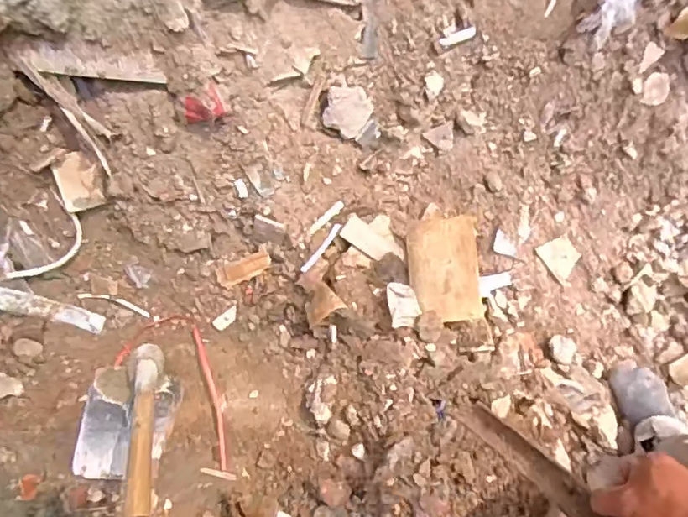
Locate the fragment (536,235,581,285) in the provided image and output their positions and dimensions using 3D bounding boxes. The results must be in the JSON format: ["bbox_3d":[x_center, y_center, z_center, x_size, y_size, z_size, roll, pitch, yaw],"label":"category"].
[{"bbox_3d":[0.437,-0.001,1.108,0.068,0.014,0.082,-30,77,-6],"label":"fragment"}]

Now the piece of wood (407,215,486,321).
[{"bbox_3d":[0.189,0.021,1.049,0.130,0.026,0.191,-6,83,17],"label":"piece of wood"}]

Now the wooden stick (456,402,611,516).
[{"bbox_3d":[0.208,0.226,0.608,0.037,0.315,0.027,-34,103,-7],"label":"wooden stick"}]

